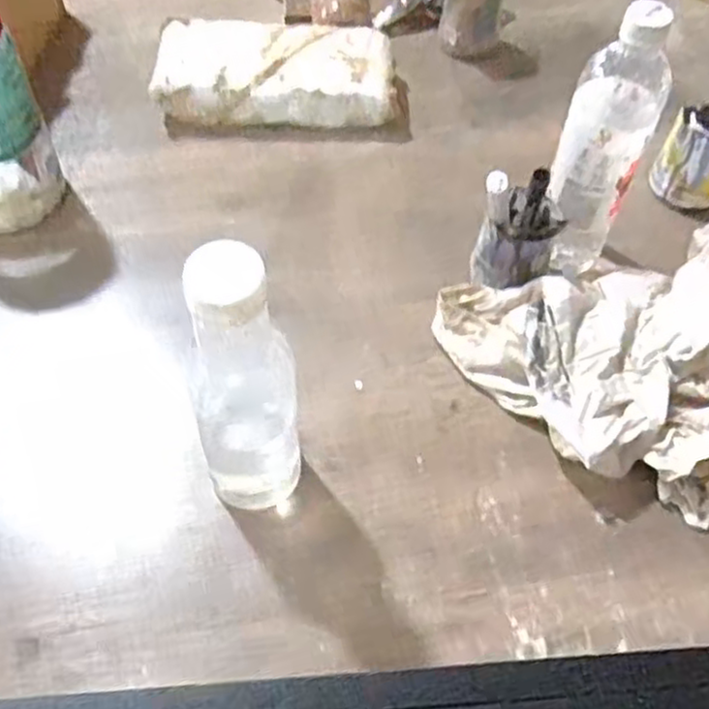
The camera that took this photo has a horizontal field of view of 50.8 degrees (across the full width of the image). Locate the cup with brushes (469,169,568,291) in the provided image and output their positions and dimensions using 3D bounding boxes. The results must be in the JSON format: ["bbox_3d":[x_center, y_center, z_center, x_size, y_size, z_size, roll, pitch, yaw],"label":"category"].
[{"bbox_3d":[0.130,-0.097,0.591,0.063,0.131,0.060,1,53,-2],"label":"cup with brushes"}]

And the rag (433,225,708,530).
[{"bbox_3d":[0.232,-0.016,0.568,0.263,0.078,0.243,-26,59,-21],"label":"rag"}]

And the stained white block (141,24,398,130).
[{"bbox_3d":[-0.079,-0.278,0.756,0.237,0.066,0.110,-2,53,-4],"label":"stained white block"}]

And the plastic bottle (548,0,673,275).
[{"bbox_3d":[0.183,-0.145,0.567,0.064,0.224,0.066,19,55,11],"label":"plastic bottle"}]

